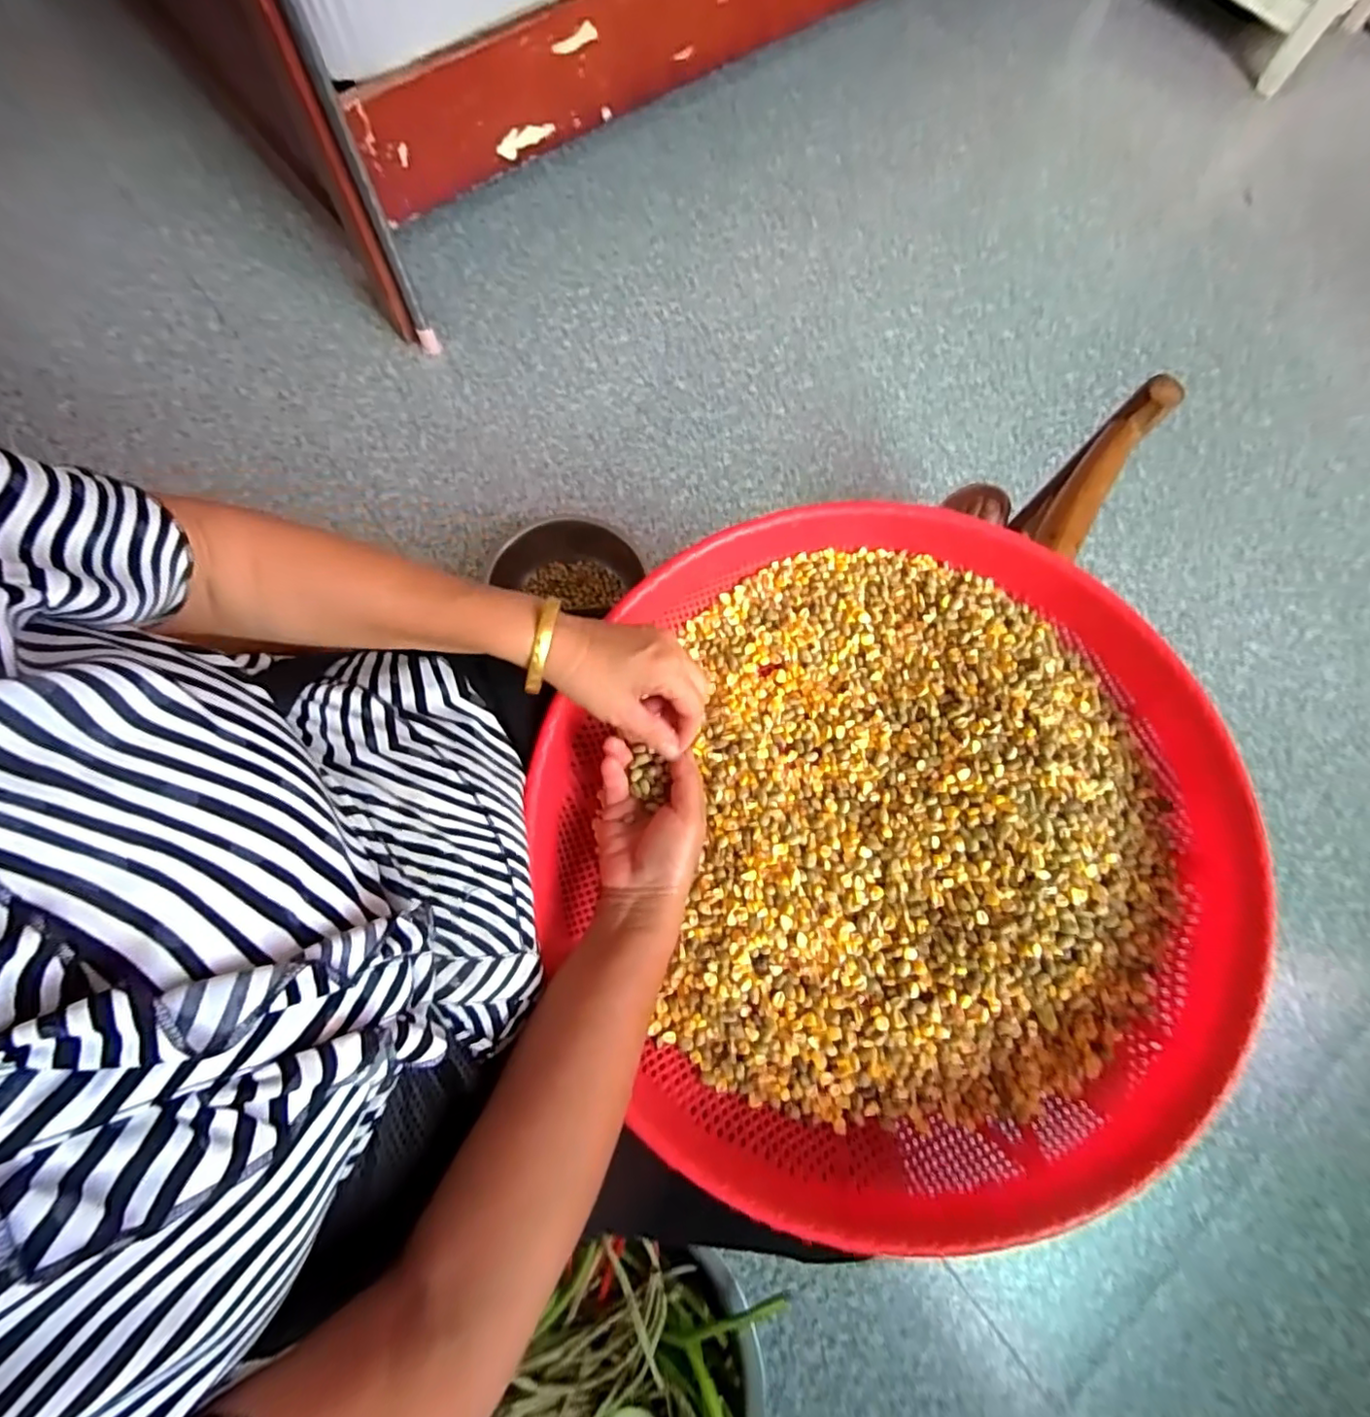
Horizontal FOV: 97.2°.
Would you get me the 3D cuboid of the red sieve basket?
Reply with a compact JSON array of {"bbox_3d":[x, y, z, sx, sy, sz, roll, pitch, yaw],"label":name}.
[{"bbox_3d":[0.129,0.075,0.416,0.449,0.083,0.446,-6,75,-4],"label":"red sieve basket"}]

